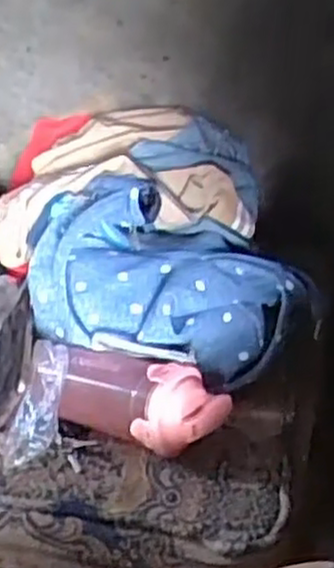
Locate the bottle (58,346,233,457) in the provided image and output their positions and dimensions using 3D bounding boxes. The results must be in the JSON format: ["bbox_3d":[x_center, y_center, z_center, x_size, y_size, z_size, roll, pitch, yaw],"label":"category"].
[{"bbox_3d":[-0.031,0.113,0.731,0.177,0.074,0.067,15,41,26],"label":"bottle"}]

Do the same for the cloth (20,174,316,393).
[{"bbox_3d":[-0.007,-0.004,0.813,0.291,0.172,0.182,14,41,25],"label":"cloth"}]

